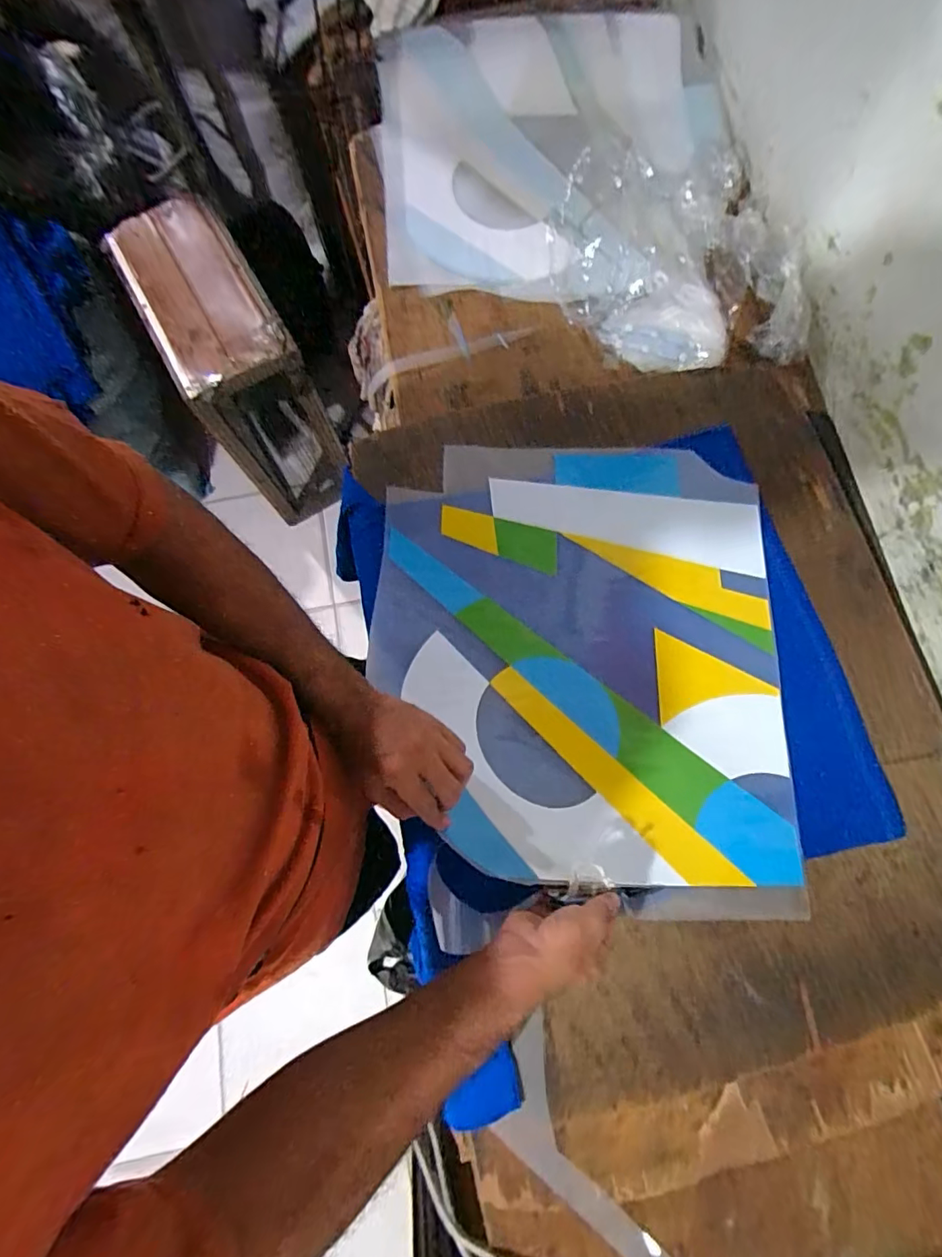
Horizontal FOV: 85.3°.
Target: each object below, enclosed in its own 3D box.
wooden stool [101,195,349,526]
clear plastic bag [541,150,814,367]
[{"bbox_3d":[-0.561,-0.596,1.293,0.257,0.566,0.475,-34,78,-8],"label":"wooden stool"},{"bbox_3d":[0.293,-0.525,0.700,0.331,0.110,0.346,-17,76,-4],"label":"clear plastic bag"}]

